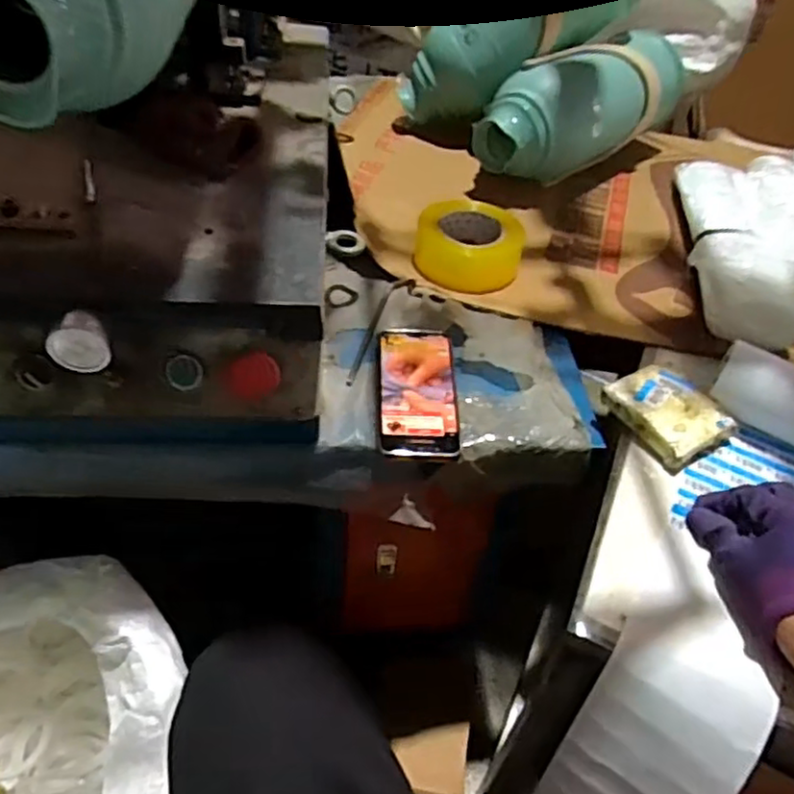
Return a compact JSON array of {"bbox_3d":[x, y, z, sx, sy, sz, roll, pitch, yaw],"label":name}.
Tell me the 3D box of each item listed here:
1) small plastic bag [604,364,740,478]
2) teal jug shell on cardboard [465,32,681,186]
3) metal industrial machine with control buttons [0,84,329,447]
[{"bbox_3d":[0.261,0.016,0.651,0.088,0.031,0.100,-23,53,-26],"label":"small plastic bag"},{"bbox_3d":[0.268,-0.409,0.976,0.347,0.162,0.120,-26,54,-27],"label":"teal jug shell on cardboard"},{"bbox_3d":[-0.245,-0.132,0.646,0.345,0.171,0.343,2,46,-5],"label":"metal industrial machine with control buttons"}]

